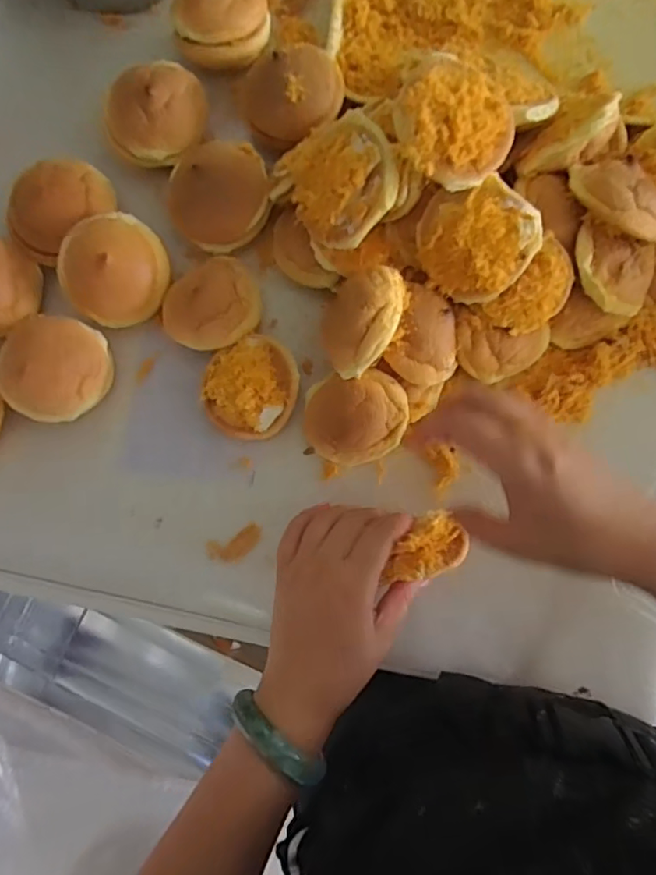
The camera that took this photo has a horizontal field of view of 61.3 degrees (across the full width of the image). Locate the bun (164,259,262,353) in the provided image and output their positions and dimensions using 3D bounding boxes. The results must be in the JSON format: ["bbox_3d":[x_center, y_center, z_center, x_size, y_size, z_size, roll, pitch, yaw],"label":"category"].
[{"bbox_3d":[-0.089,-0.103,0.449,0.078,0.035,0.063,-40,84,-2],"label":"bun"}]

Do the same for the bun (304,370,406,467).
[{"bbox_3d":[0.022,-0.013,0.429,0.077,0.047,0.063,-9,84,2],"label":"bun"}]

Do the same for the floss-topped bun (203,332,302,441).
[{"bbox_3d":[-0.060,-0.039,0.442,0.071,0.030,0.077,0,84,3],"label":"floss-topped bun"}]

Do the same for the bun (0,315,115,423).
[{"bbox_3d":[-0.213,-0.052,0.443,0.075,0.055,0.077,5,84,3],"label":"bun"}]

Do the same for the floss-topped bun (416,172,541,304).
[{"bbox_3d":[0.104,-0.139,0.392,0.077,0.033,0.075,0,109,1],"label":"floss-topped bun"}]

